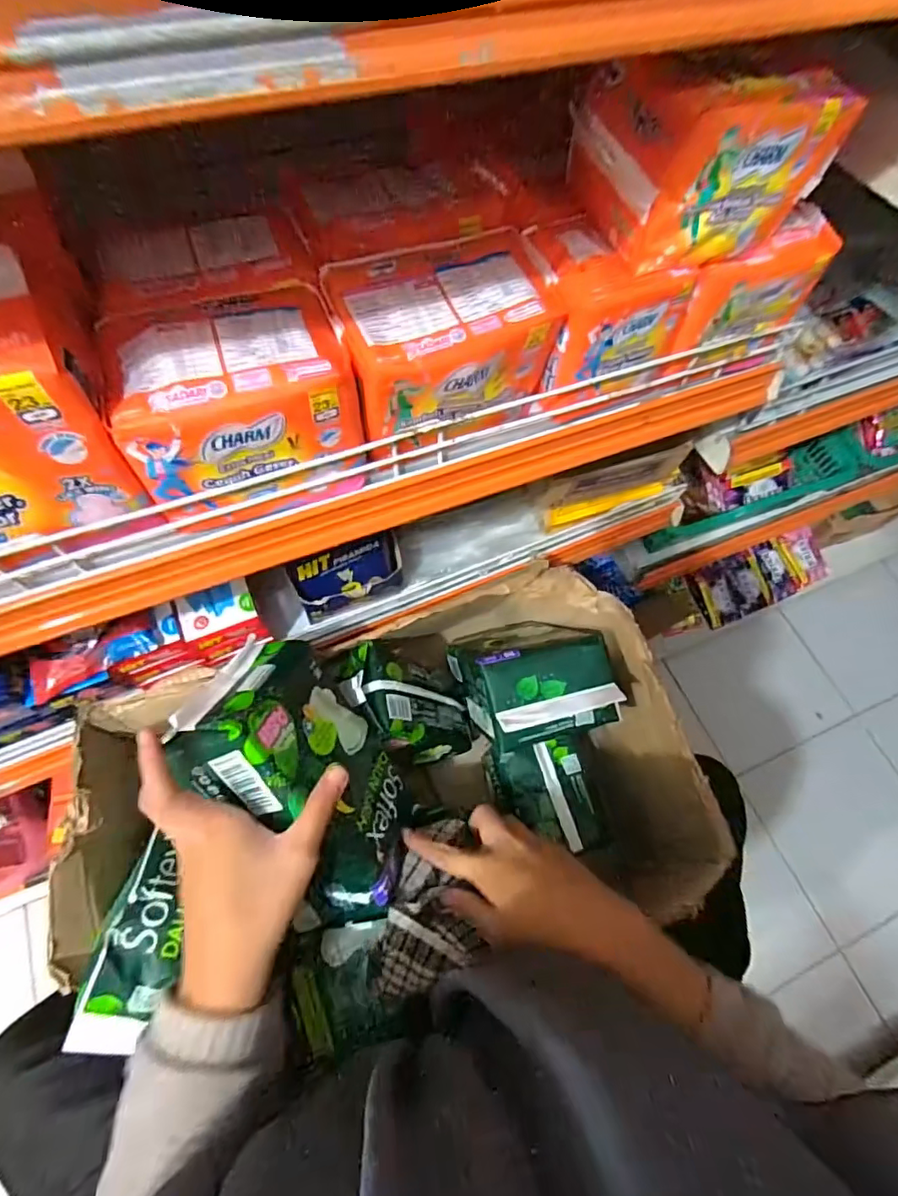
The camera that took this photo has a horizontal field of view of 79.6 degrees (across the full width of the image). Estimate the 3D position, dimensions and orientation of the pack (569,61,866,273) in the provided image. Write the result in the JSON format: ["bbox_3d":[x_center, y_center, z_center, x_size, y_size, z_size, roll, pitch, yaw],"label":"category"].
[{"bbox_3d":[0.143,-0.263,0.312,0.118,0.078,0.095,-21,69,-12],"label":"pack"}]

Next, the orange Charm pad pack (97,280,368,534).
[{"bbox_3d":[-0.123,-0.114,0.324,0.121,0.102,0.082,-18,68,-11],"label":"orange Charm pad pack"}]

